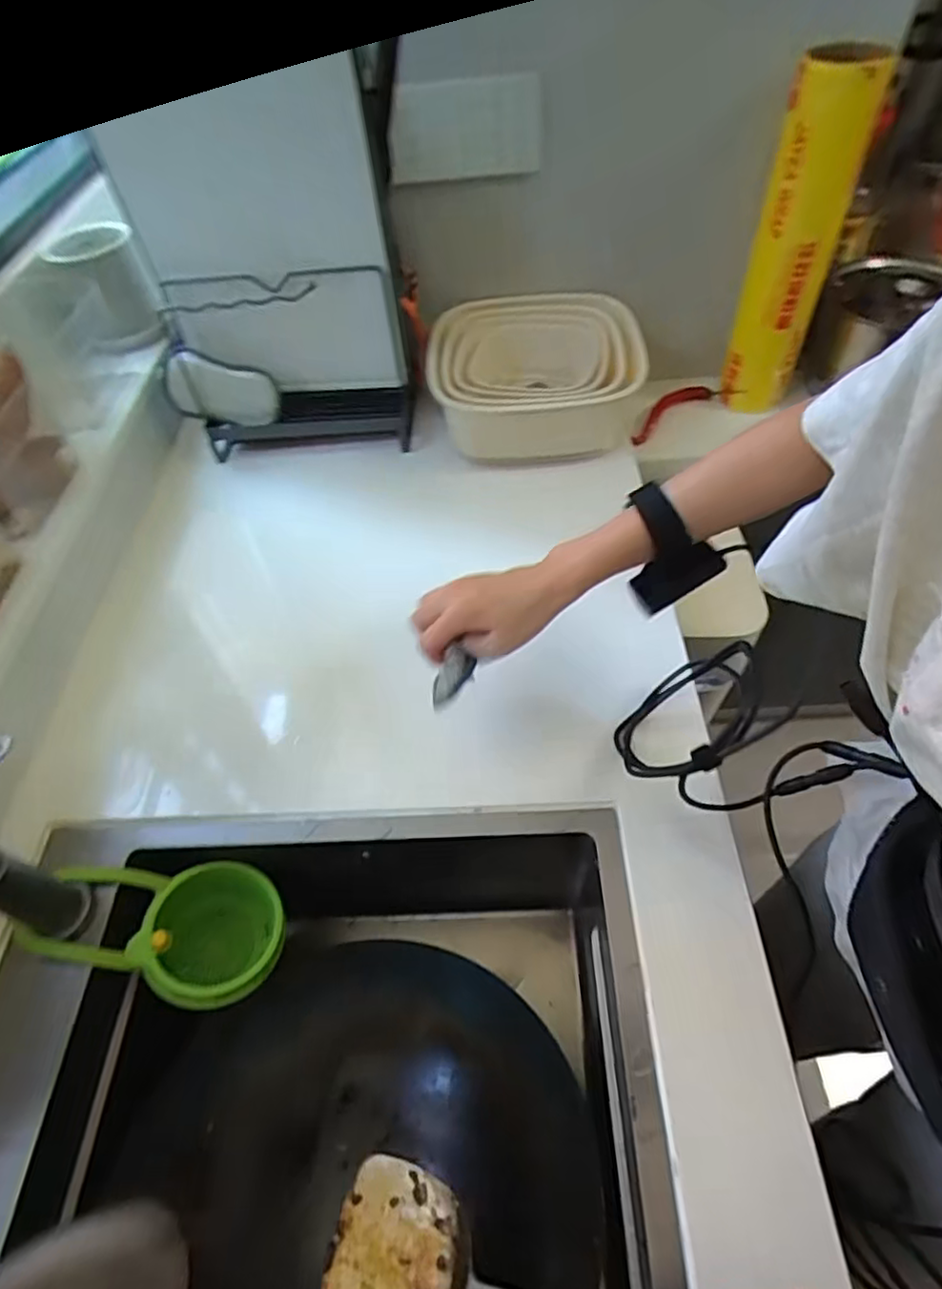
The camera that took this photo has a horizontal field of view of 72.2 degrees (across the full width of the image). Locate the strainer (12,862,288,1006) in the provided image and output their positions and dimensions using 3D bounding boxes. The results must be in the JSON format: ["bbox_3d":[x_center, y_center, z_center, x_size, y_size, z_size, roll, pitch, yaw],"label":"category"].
[{"bbox_3d":[-0.252,0.232,0.538,0.183,0.080,0.110,24,47,-10],"label":"strainer"}]

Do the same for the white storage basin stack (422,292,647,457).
[{"bbox_3d":[0.077,-0.326,0.779,0.234,0.092,0.206,-7,52,0],"label":"white storage basin stack"}]

